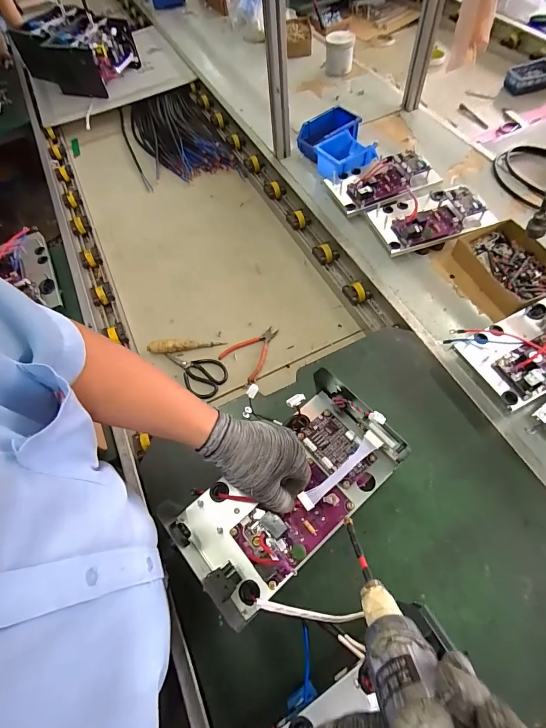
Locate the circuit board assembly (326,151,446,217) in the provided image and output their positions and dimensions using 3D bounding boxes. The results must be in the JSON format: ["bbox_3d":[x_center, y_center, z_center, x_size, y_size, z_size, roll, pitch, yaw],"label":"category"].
[{"bbox_3d":[0.282,-0.453,0.903,0.247,0.049,0.138,-18,61,-4],"label":"circuit board assembly"}]

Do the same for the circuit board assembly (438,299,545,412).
[{"bbox_3d":[0.471,-0.035,0.655,0.236,0.101,0.161,-25,62,-8],"label":"circuit board assembly"}]

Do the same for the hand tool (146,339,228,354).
[{"bbox_3d":[-0.206,-0.047,0.853,0.174,0.030,0.028,-9,61,0],"label":"hand tool"}]

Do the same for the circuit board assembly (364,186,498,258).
[{"bbox_3d":[0.366,-0.337,0.851,0.247,0.075,0.157,-15,61,-3],"label":"circuit board assembly"}]

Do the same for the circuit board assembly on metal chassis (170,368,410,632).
[{"bbox_3d":[0.017,0.156,0.455,0.270,0.097,0.146,-38,65,-16],"label":"circuit board assembly on metal chassis"}]

